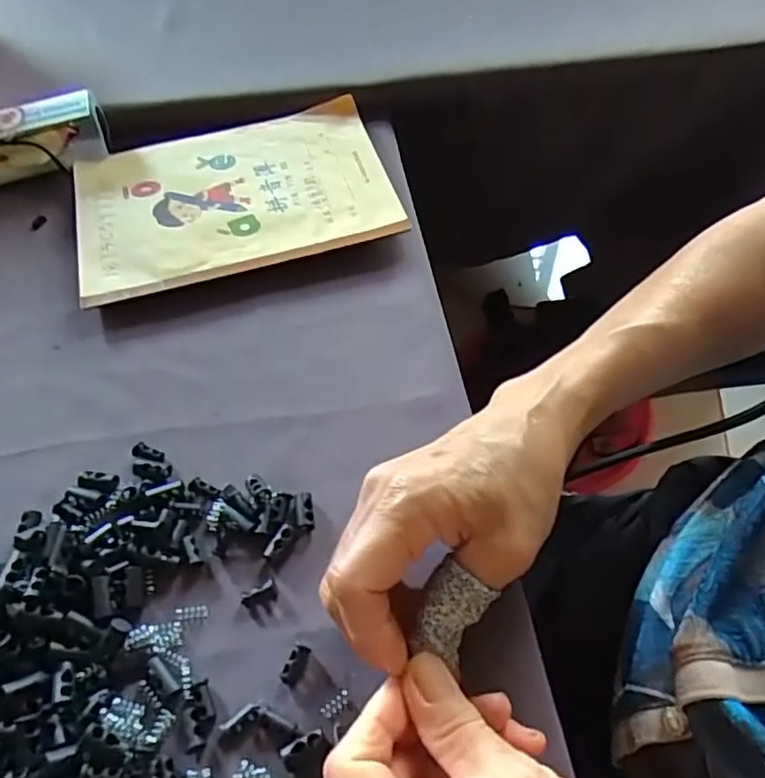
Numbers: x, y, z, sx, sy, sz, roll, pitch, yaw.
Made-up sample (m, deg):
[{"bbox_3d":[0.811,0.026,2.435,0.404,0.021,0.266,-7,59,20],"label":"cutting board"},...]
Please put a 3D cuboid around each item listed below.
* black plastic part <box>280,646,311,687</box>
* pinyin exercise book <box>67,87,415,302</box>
[{"bbox_3d":[-0.037,0.118,0.270,0.008,0.006,0.017,20,60,16],"label":"black plastic part"},{"bbox_3d":[-0.102,-0.132,0.429,0.207,0.007,0.140,-15,58,-7],"label":"pinyin exercise book"}]

